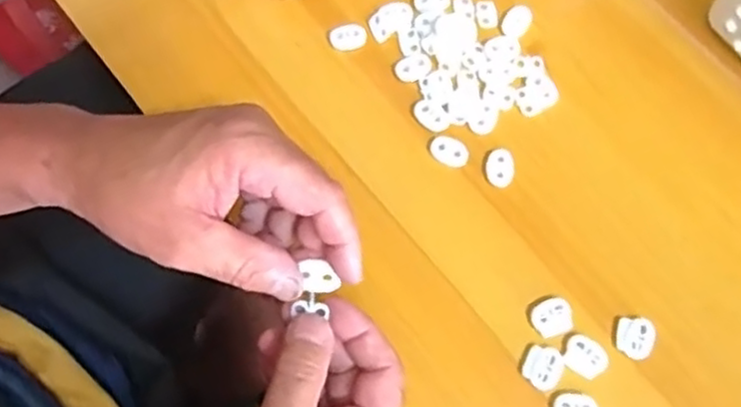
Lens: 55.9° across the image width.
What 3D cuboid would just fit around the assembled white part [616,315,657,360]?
[{"bbox_3d":[0.144,0.072,0.379,0.020,0.004,0.022,17,72,5],"label":"assembled white part"}]

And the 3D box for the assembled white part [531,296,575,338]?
[{"bbox_3d":[0.100,0.062,0.380,0.022,0.004,0.019,-22,73,-8],"label":"assembled white part"}]

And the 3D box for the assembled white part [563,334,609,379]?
[{"bbox_3d":[0.115,0.081,0.372,0.023,0.004,0.020,28,73,8],"label":"assembled white part"}]

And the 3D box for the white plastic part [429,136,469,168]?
[{"bbox_3d":[0.047,-0.031,0.414,0.024,0.004,0.016,22,72,7],"label":"white plastic part"}]

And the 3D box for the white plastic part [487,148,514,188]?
[{"bbox_3d":[0.077,-0.021,0.409,0.016,0.004,0.023,5,71,1],"label":"white plastic part"}]

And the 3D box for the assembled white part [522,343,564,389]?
[{"bbox_3d":[0.092,0.087,0.372,0.021,0.004,0.022,21,72,6],"label":"assembled white part"}]

